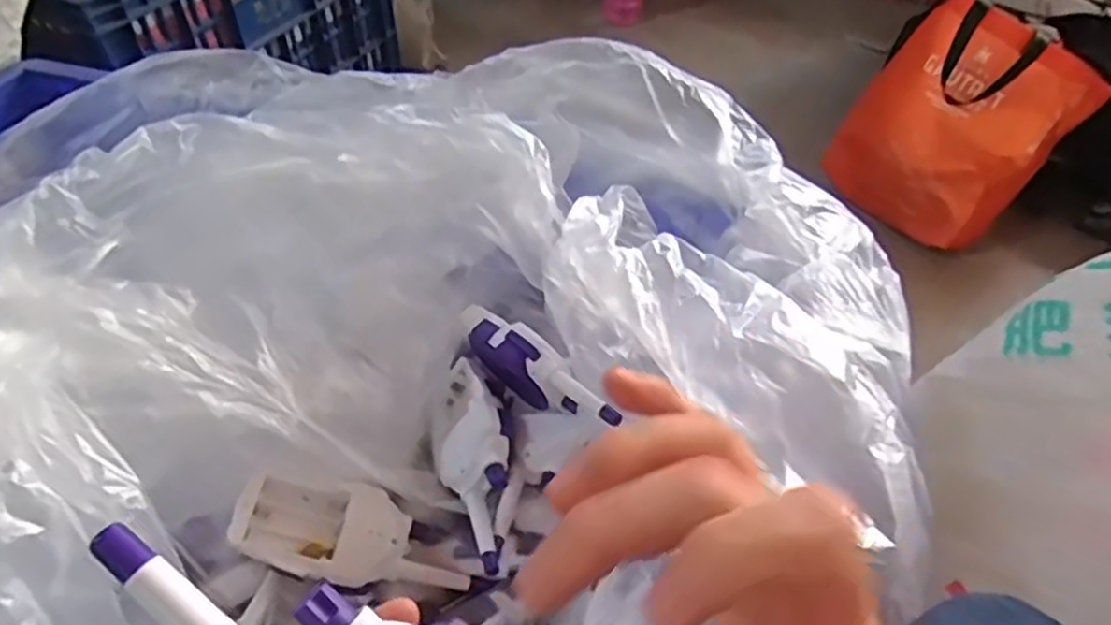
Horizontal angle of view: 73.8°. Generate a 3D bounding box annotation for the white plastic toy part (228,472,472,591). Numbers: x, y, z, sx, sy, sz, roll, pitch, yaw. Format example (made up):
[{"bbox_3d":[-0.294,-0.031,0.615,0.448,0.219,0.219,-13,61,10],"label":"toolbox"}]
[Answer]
[{"bbox_3d":[-0.130,0.148,0.487,0.151,0.023,0.061,21,46,-8],"label":"white plastic toy part"}]

